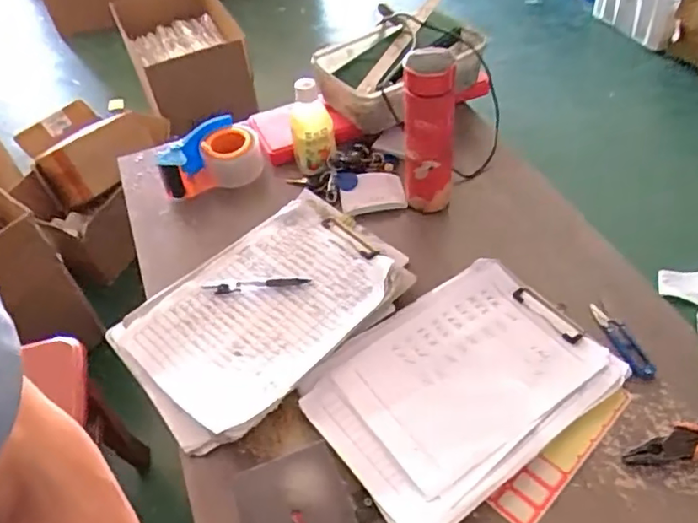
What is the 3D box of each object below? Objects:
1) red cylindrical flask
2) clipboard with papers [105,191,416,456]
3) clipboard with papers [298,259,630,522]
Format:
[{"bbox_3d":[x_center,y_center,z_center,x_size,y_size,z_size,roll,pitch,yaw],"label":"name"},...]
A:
[{"bbox_3d":[0.111,-0.174,0.813,0.066,0.225,0.075,1,49,8],"label":"red cylindrical flask"},{"bbox_3d":[-0.108,0.050,0.748,0.352,0.031,0.243,-38,55,-24],"label":"clipboard with papers"},{"bbox_3d":[0.121,0.137,0.660,0.304,0.023,0.220,-31,52,-20],"label":"clipboard with papers"}]

